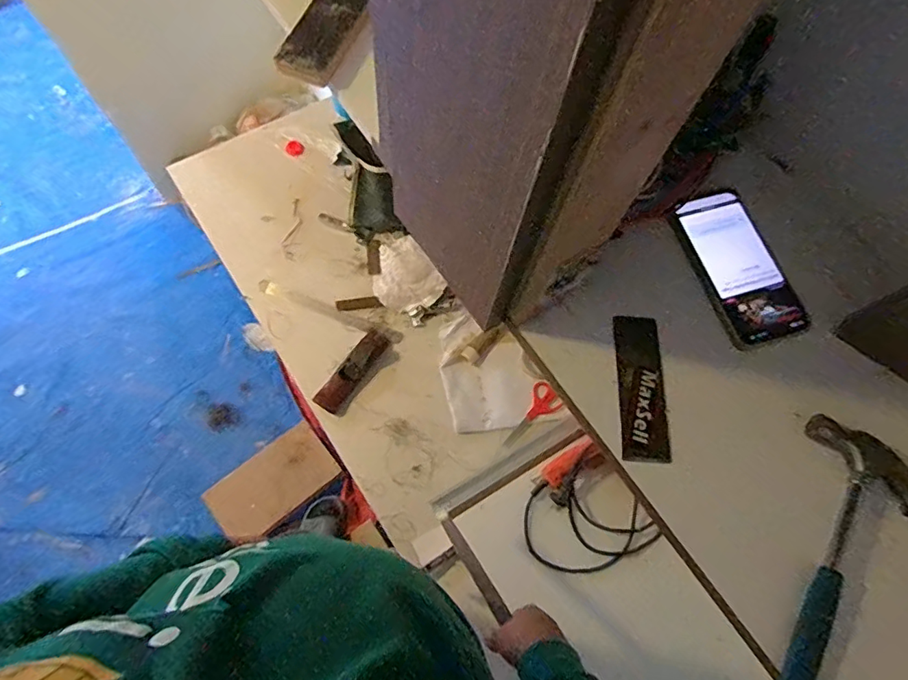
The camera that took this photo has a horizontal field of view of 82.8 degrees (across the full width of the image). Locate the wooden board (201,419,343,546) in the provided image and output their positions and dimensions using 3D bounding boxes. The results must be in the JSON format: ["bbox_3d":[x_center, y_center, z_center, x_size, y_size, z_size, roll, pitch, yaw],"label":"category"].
[{"bbox_3d":[-0.584,0.461,1.667,0.376,0.031,0.228,-37,73,-19],"label":"wooden board"}]

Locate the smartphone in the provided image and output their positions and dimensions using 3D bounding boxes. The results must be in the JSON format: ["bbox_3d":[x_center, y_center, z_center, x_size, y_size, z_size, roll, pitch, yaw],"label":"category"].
[{"bbox_3d":[0.277,-0.074,0.502,0.078,0.013,0.159,-13,71,-9],"label":"smartphone"}]

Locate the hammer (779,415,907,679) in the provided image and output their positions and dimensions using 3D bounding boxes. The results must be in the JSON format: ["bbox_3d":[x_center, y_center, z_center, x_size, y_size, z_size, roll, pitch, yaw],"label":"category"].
[{"bbox_3d":[0.311,0.187,0.401,0.086,0.024,0.247,23,69,4],"label":"hammer"}]

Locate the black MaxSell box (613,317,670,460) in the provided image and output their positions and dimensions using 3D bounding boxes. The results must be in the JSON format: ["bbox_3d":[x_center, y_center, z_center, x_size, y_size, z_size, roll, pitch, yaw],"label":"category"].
[{"bbox_3d":[0.167,0.042,0.460,0.041,0.009,0.129,3,69,-4],"label":"black MaxSell box"}]

